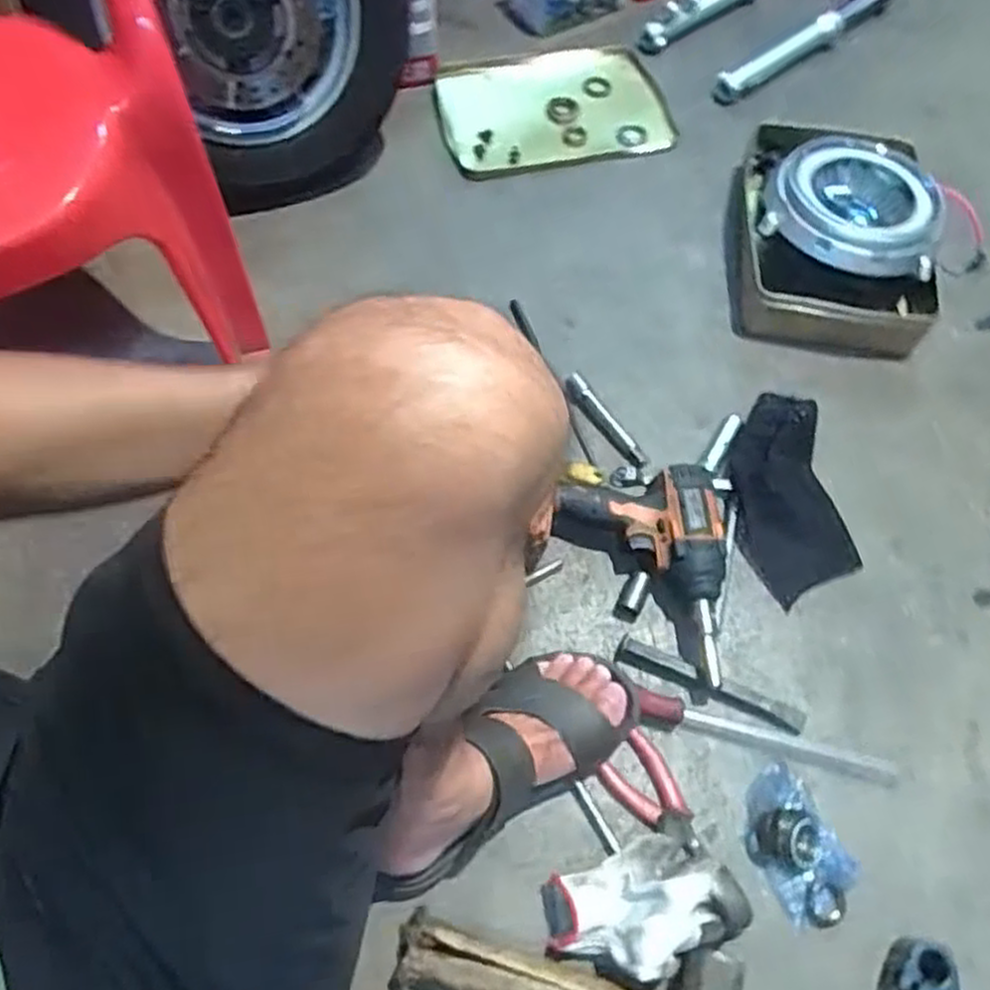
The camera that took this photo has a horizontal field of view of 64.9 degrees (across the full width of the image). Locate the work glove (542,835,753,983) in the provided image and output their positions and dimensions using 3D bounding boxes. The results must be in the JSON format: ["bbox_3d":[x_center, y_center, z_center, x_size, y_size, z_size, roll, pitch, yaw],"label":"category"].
[{"bbox_3d":[0.116,0.324,0.610,0.148,0.064,0.091,-18,65,-10],"label":"work glove"}]

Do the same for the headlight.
[{"bbox_3d":[0.419,-0.341,0.905,0.195,0.077,0.168,14,63,5],"label":"headlight"}]

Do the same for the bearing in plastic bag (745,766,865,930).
[{"bbox_3d":[0.254,0.294,0.651,0.073,0.025,0.118,-27,67,-14],"label":"bearing in plastic bag"}]

